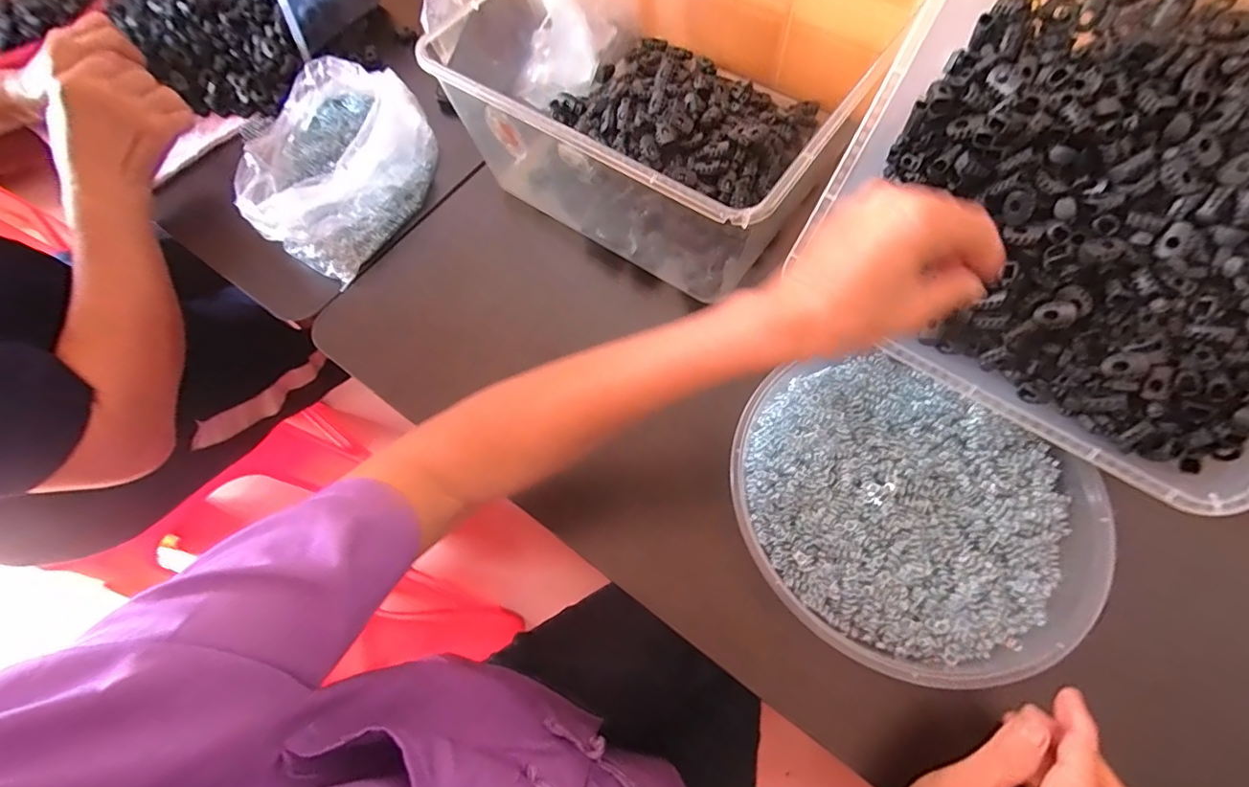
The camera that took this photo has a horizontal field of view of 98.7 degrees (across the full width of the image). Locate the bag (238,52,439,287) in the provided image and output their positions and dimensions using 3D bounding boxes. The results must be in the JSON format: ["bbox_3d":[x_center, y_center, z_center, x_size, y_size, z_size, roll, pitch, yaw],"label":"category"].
[{"bbox_3d":[-0.276,-0.226,0.514,0.164,0.058,0.205,25,70,14],"label":"bag"}]

